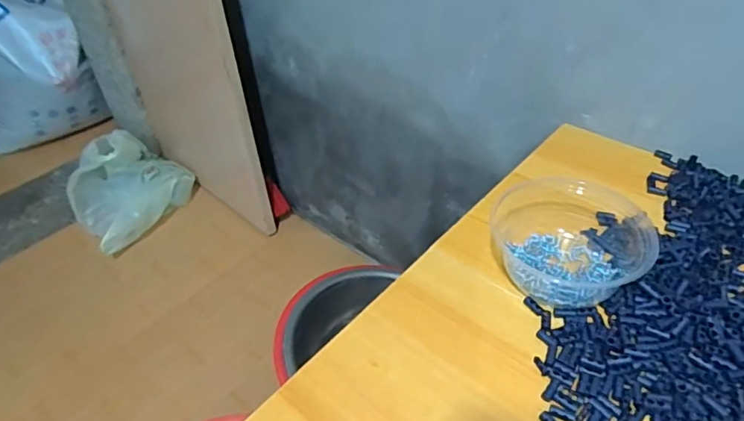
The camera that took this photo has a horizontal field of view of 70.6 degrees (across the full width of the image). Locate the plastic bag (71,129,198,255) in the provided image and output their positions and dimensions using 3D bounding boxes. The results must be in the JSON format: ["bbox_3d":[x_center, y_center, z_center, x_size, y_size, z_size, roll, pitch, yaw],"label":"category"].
[{"bbox_3d":[-0.605,-0.061,1.297,0.165,0.218,0.283,22,48,25],"label":"plastic bag"}]

